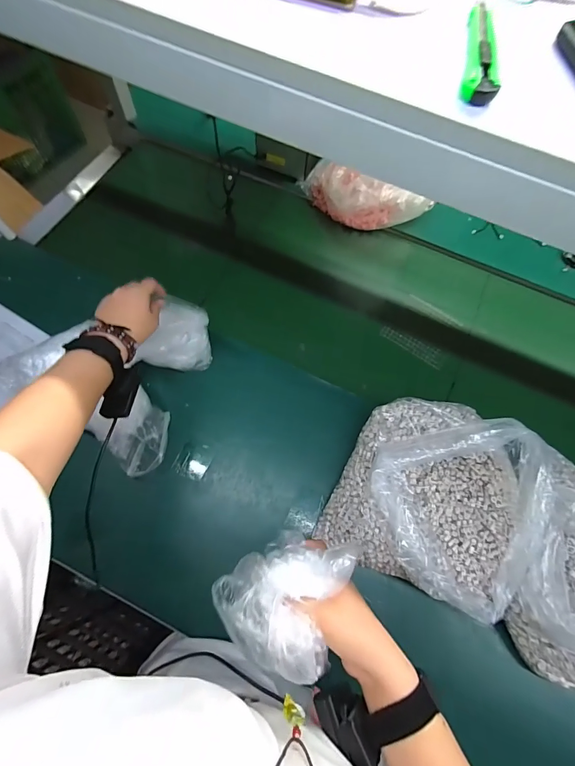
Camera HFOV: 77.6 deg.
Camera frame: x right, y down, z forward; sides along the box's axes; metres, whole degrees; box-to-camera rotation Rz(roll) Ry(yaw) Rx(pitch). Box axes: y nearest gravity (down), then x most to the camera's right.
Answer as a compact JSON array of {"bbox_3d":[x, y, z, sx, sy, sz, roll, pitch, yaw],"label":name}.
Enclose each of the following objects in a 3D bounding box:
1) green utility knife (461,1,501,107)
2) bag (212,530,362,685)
[{"bbox_3d":[0.137,-0.234,0.250,0.023,0.009,0.124,14,68,3],"label":"green utility knife"},{"bbox_3d":[-0.007,0.192,0.321,0.113,0.064,0.109,14,68,2],"label":"bag"}]

